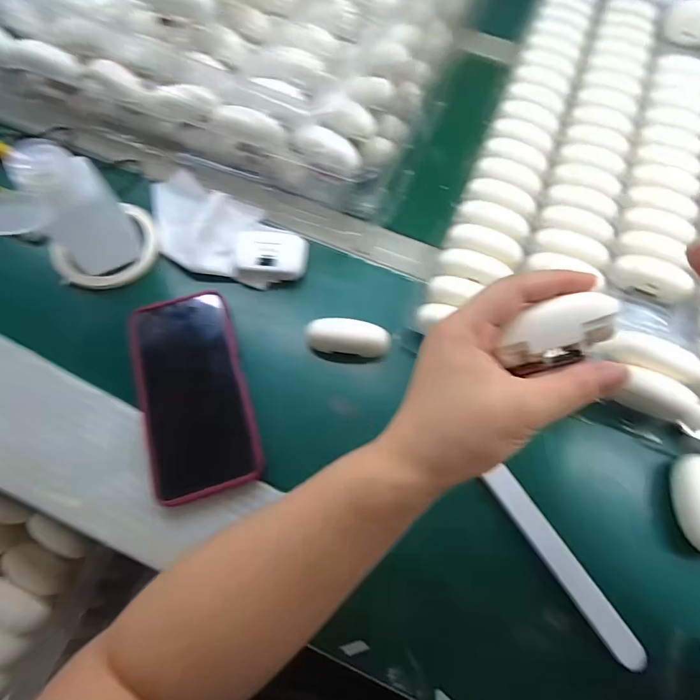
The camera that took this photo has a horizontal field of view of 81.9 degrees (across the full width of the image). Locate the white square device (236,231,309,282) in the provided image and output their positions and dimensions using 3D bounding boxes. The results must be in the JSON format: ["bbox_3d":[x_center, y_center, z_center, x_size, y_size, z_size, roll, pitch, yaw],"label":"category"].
[{"bbox_3d":[-0.069,-0.086,0.364,0.061,0.024,0.042,2,67,-1],"label":"white square device"}]

